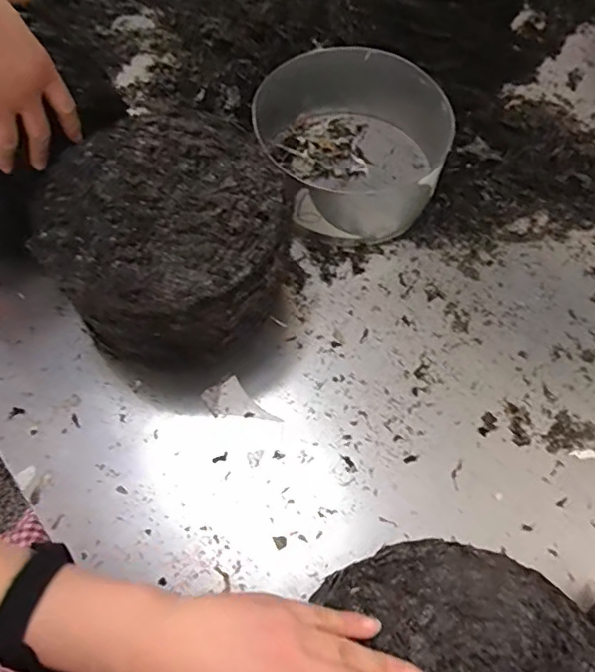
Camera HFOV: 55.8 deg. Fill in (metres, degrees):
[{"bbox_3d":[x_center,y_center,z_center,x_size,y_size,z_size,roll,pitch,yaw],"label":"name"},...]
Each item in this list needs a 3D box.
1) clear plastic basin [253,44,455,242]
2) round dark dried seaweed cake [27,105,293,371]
[{"bbox_3d":[0.060,-0.209,0.617,0.197,0.087,0.204,0,64,1],"label":"clear plastic basin"},{"bbox_3d":[-0.108,-0.072,0.512,0.194,0.156,0.194,-24,67,-11],"label":"round dark dried seaweed cake"}]

